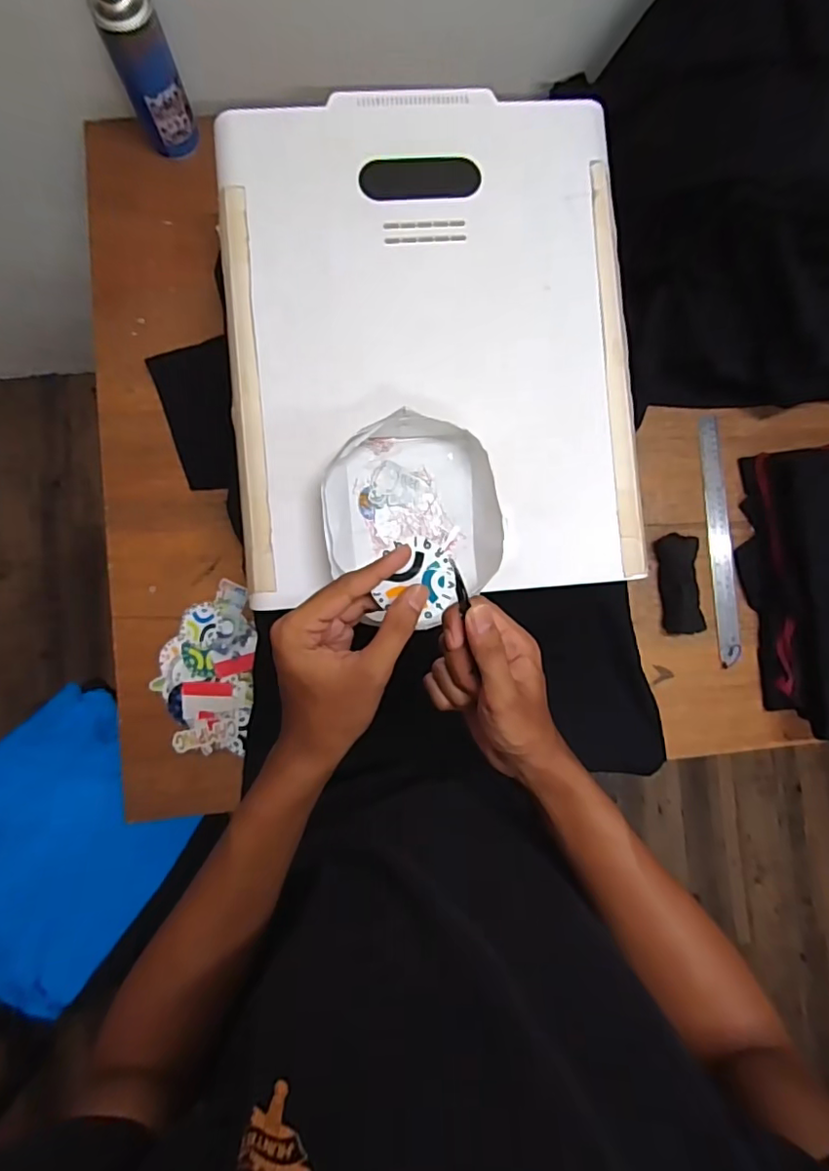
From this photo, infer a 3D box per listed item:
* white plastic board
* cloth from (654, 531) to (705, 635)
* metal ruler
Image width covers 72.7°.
[{"bbox_3d":[0.019,-0.244,0.567,0.396,0.037,0.497,-4,85,-4],"label":"white plastic board"},{"bbox_3d":[0.342,-0.003,0.722,0.044,0.023,0.125,-6,85,-4],"label":"cloth"},{"bbox_3d":[0.401,-0.060,0.740,0.031,0.006,0.322,-3,86,1],"label":"metal ruler"}]

